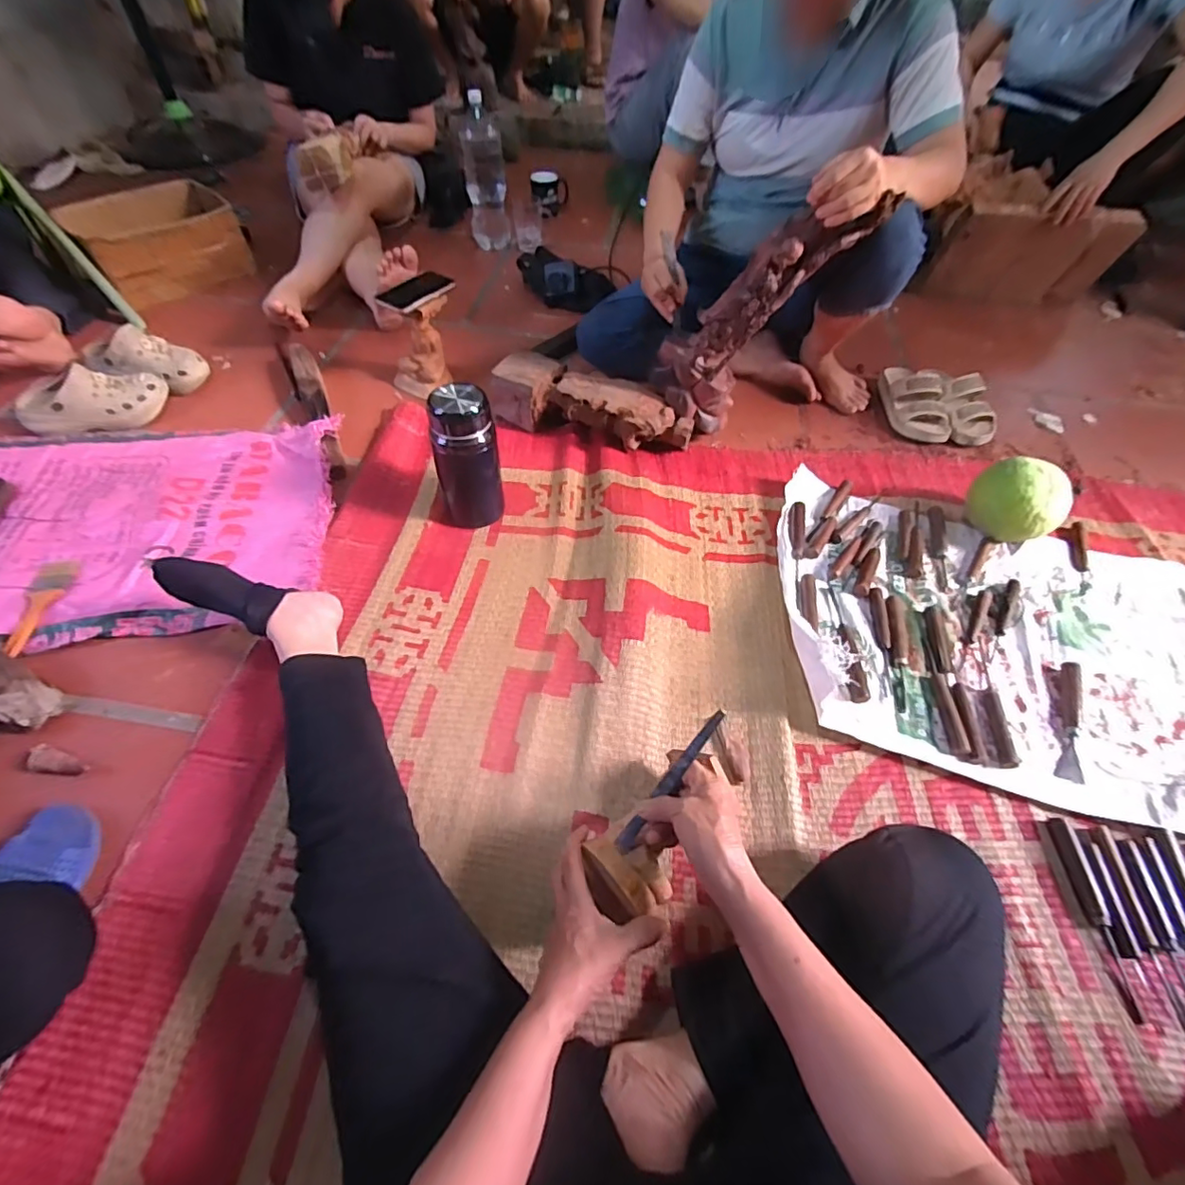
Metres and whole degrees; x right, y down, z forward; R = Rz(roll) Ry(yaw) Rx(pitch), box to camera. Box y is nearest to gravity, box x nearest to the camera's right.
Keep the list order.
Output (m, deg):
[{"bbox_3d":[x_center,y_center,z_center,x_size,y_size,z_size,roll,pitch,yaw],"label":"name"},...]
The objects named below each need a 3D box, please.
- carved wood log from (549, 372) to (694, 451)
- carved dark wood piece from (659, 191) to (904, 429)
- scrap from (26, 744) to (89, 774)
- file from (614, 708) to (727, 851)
[{"bbox_3d":[0.060,-0.340,1.049,0.259,0.070,0.108,21,56,13],"label":"carved wood log"},{"bbox_3d":[0.270,-0.466,0.904,0.164,0.419,0.077,19,51,-25],"label":"carved dark wood piece"},{"bbox_3d":[-0.634,0.201,0.655,0.078,0.013,0.028,15,56,8],"label":"scrap"},{"bbox_3d":[0.076,0.181,0.534,0.016,0.012,0.163,37,87,21],"label":"file"}]

